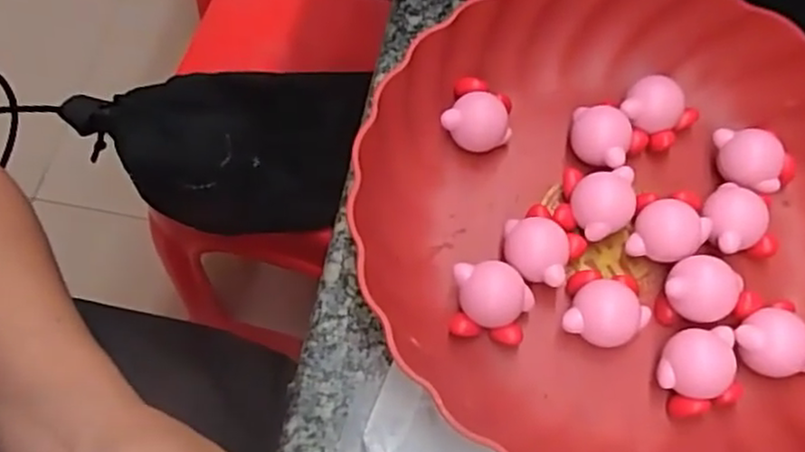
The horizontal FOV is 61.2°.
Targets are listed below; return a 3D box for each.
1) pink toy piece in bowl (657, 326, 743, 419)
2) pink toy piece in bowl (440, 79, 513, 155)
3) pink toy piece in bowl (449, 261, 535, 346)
[{"bbox_3d":[0.127,0.063,0.293,0.035,0.022,0.033,-10,66,-2],"label":"pink toy piece in bowl"},{"bbox_3d":[0.038,-0.052,0.341,0.031,0.030,0.030,-1,66,2],"label":"pink toy piece in bowl"},{"bbox_3d":[0.040,0.036,0.304,0.034,0.027,0.031,8,66,7],"label":"pink toy piece in bowl"}]

